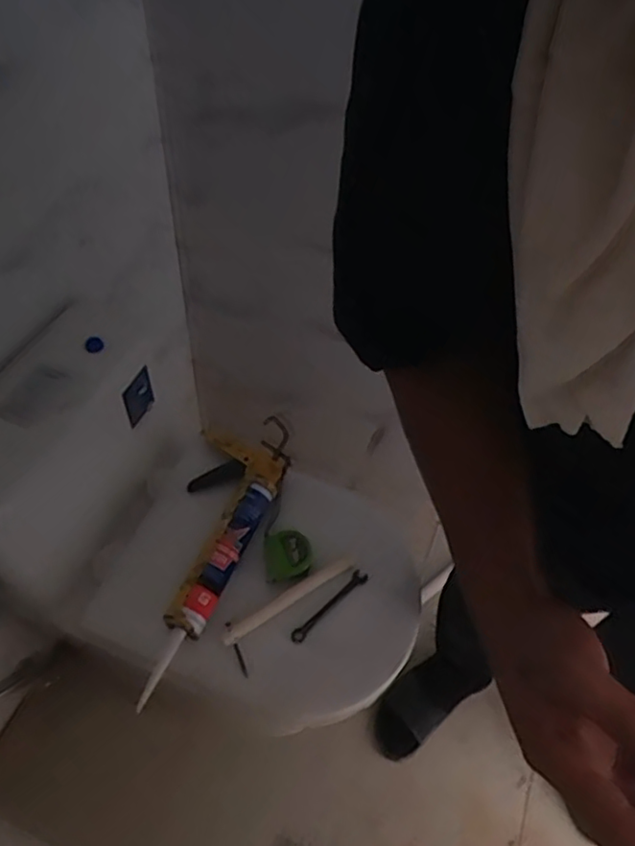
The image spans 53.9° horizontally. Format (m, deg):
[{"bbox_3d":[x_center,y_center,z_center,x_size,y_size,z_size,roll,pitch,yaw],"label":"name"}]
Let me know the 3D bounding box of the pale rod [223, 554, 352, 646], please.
[{"bbox_3d":[-0.036,0.233,0.845,0.207,0.017,0.018,-29,61,-23],"label":"pale rod"}]

